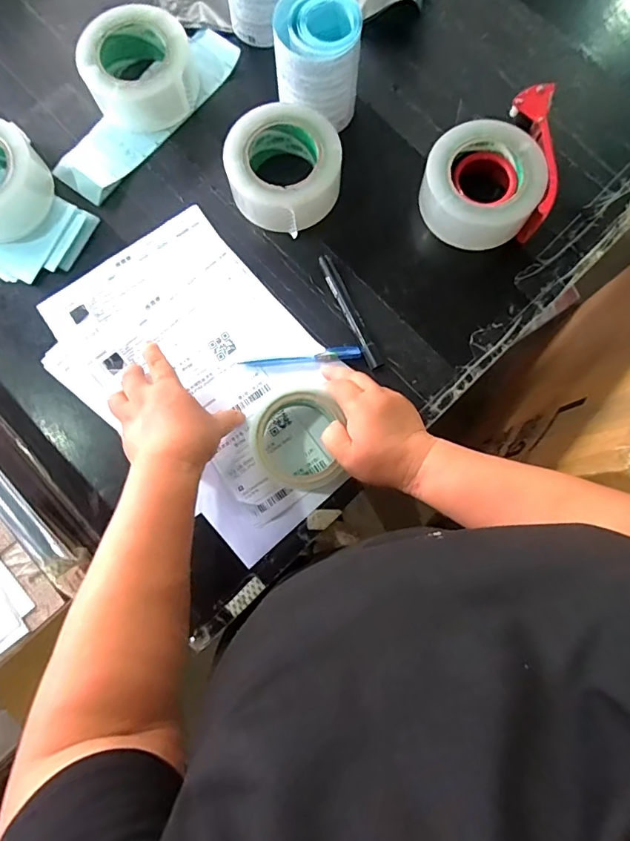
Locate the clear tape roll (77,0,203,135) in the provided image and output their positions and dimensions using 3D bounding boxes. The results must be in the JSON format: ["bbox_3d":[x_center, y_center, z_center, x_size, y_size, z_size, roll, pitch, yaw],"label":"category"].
[{"bbox_3d":[-0.201,-0.403,0.532,0.123,0.065,0.102,-18,80,-3],"label":"clear tape roll"}]

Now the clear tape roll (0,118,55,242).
[{"bbox_3d":[-0.361,-0.260,0.506,0.116,0.066,0.112,0,79,0],"label":"clear tape roll"}]

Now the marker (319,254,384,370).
[{"bbox_3d":[0.038,-0.119,0.505,0.016,0.012,0.137,-25,80,-4],"label":"marker"}]

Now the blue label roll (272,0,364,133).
[{"bbox_3d":[0.004,-0.382,0.505,0.089,0.105,0.104,2,80,1],"label":"blue label roll"}]

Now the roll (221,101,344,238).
[{"bbox_3d":[-0.035,-0.279,0.512,0.117,0.056,0.118,0,79,0],"label":"roll"}]

